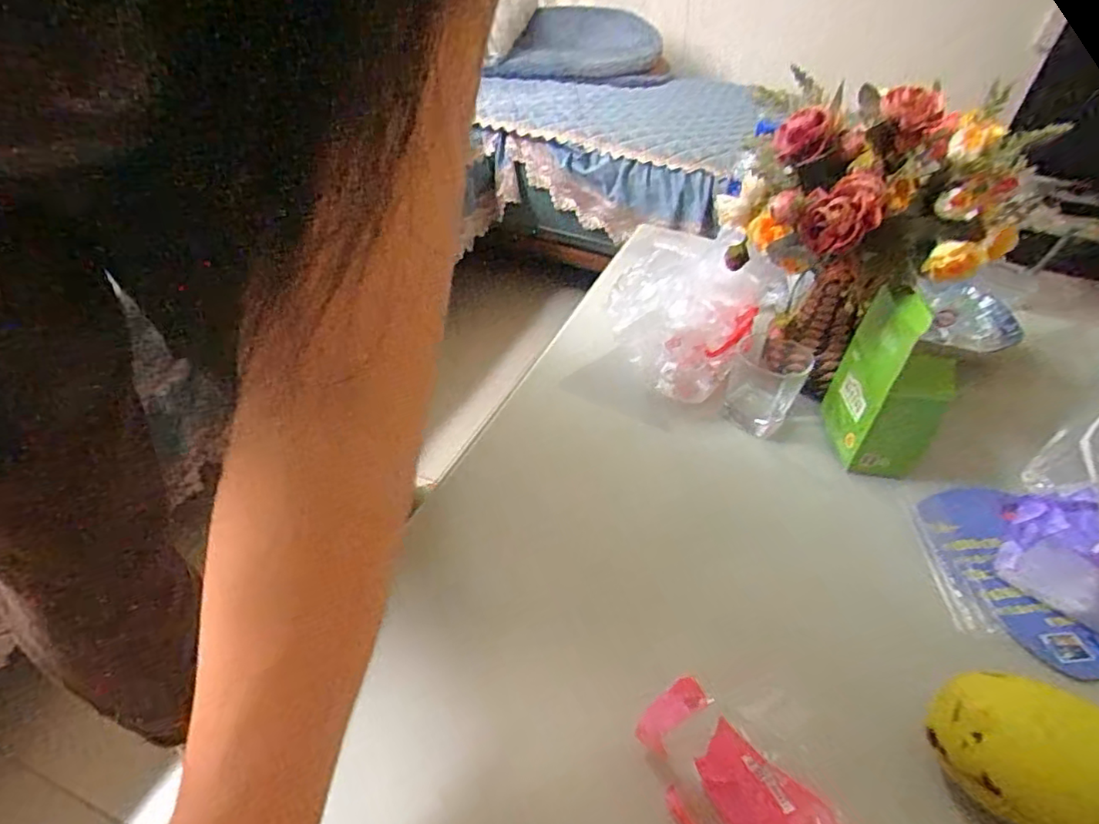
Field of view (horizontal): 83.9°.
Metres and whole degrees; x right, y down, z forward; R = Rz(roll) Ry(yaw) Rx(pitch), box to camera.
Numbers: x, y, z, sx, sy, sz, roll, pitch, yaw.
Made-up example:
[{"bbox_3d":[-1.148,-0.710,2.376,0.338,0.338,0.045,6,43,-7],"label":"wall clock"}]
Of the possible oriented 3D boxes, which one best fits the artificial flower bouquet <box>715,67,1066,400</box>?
[{"bbox_3d":[0.265,-0.141,0.550,0.217,0.251,0.156,22,41,18],"label":"artificial flower bouquet"}]

